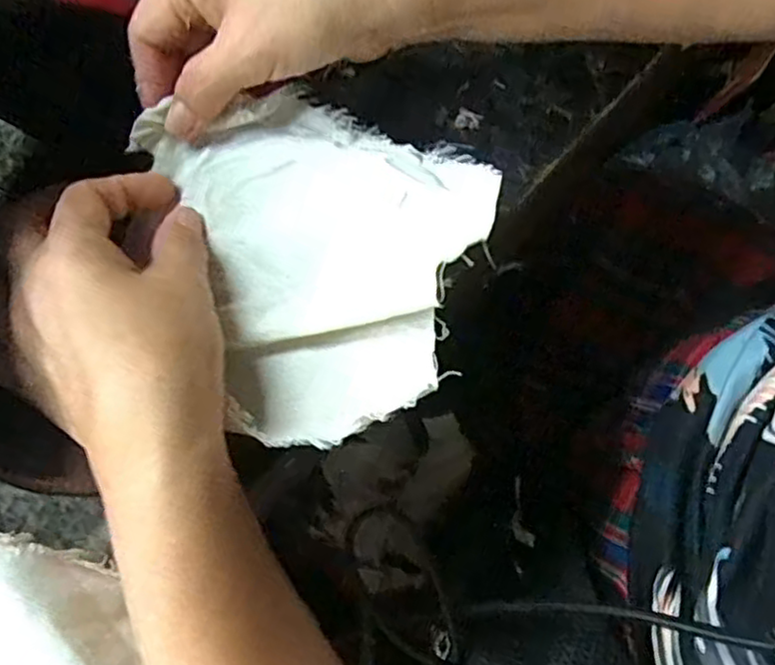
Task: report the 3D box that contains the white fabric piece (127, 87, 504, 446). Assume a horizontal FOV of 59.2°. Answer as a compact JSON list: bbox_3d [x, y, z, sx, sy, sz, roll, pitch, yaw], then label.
[{"bbox_3d":[-0.019,-0.040,0.273,0.121,0.030,0.153,-21,75,-4],"label":"white fabric piece"}]

